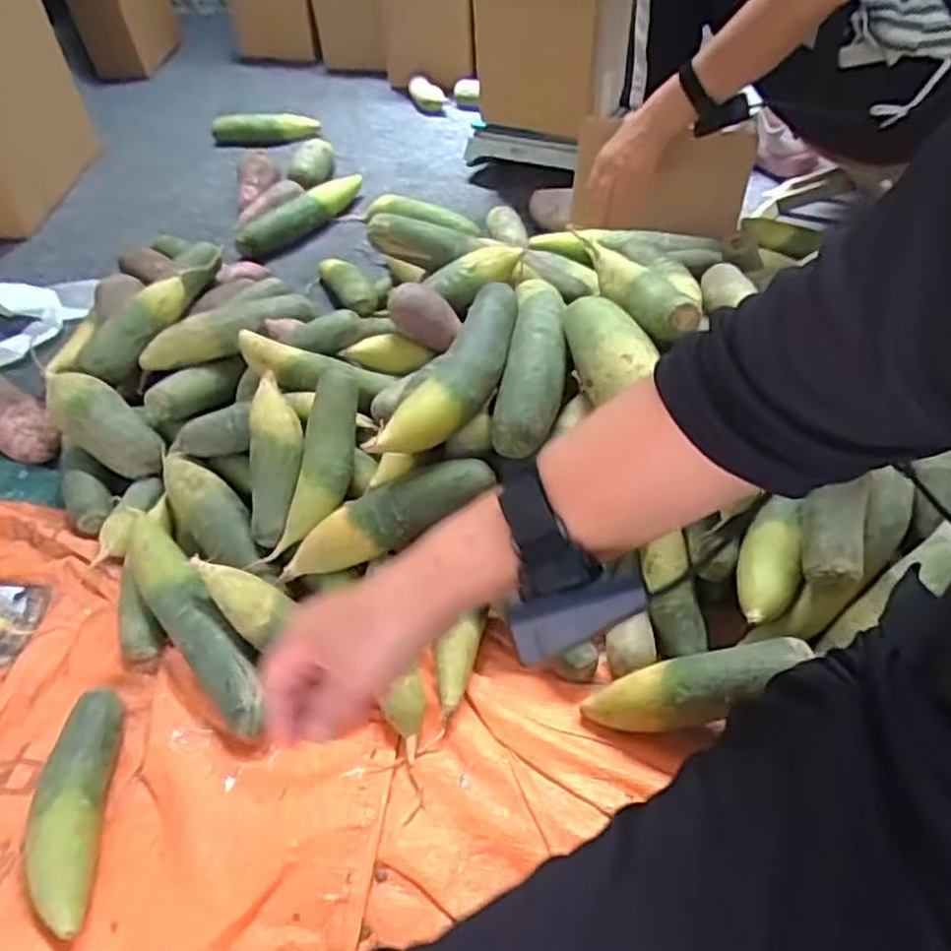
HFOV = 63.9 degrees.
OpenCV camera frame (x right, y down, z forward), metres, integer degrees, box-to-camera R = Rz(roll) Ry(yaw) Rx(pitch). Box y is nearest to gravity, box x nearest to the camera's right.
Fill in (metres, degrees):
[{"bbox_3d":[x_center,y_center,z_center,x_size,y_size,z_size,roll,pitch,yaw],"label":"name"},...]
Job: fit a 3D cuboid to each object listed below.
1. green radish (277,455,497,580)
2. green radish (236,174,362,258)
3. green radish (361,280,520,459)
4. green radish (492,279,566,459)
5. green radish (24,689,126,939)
[{"bbox_3d":[-0.092,0.042,0.768,0.234,0.061,0.049,-28,50,0],"label":"green radish"},{"bbox_3d":[-0.292,-0.440,1.288,0.074,0.050,0.254,30,57,26],"label":"green radish"},{"bbox_3d":[-0.014,-0.105,0.788,0.065,0.062,0.249,21,53,20],"label":"green radish"},{"bbox_3d":[0.067,-0.130,0.834,0.068,0.067,0.234,6,49,8],"label":"green radish"},{"bbox_3d":[-0.359,0.292,0.684,0.055,0.046,0.211,-8,47,-4],"label":"green radish"}]

